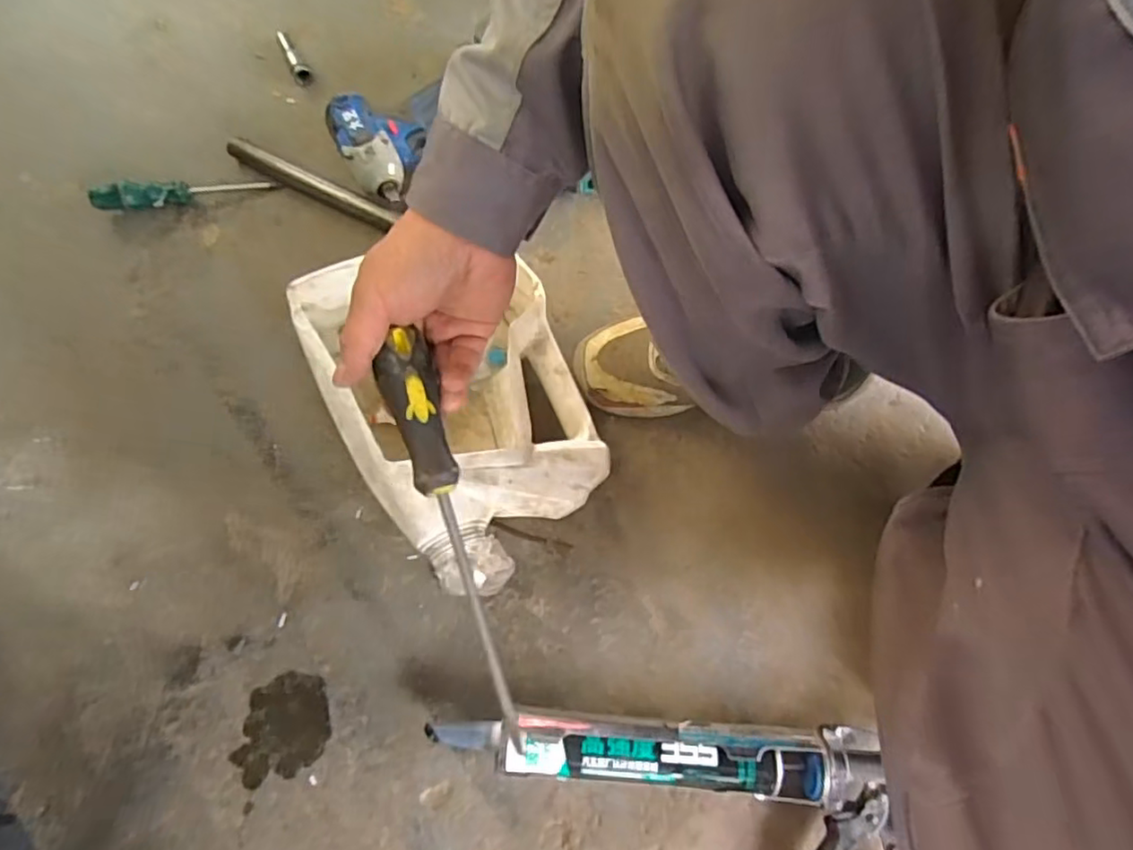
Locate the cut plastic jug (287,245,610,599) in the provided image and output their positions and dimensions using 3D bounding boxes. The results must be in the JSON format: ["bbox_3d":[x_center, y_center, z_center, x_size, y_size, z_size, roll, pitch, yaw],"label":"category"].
[{"bbox_3d":[-0.094,-0.011,0.573,0.217,0.105,0.307,-21,72,-7],"label":"cut plastic jug"}]

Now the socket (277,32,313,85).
[{"bbox_3d":[-0.350,-0.473,0.789,0.021,0.018,0.094,-25,72,-8],"label":"socket"}]

